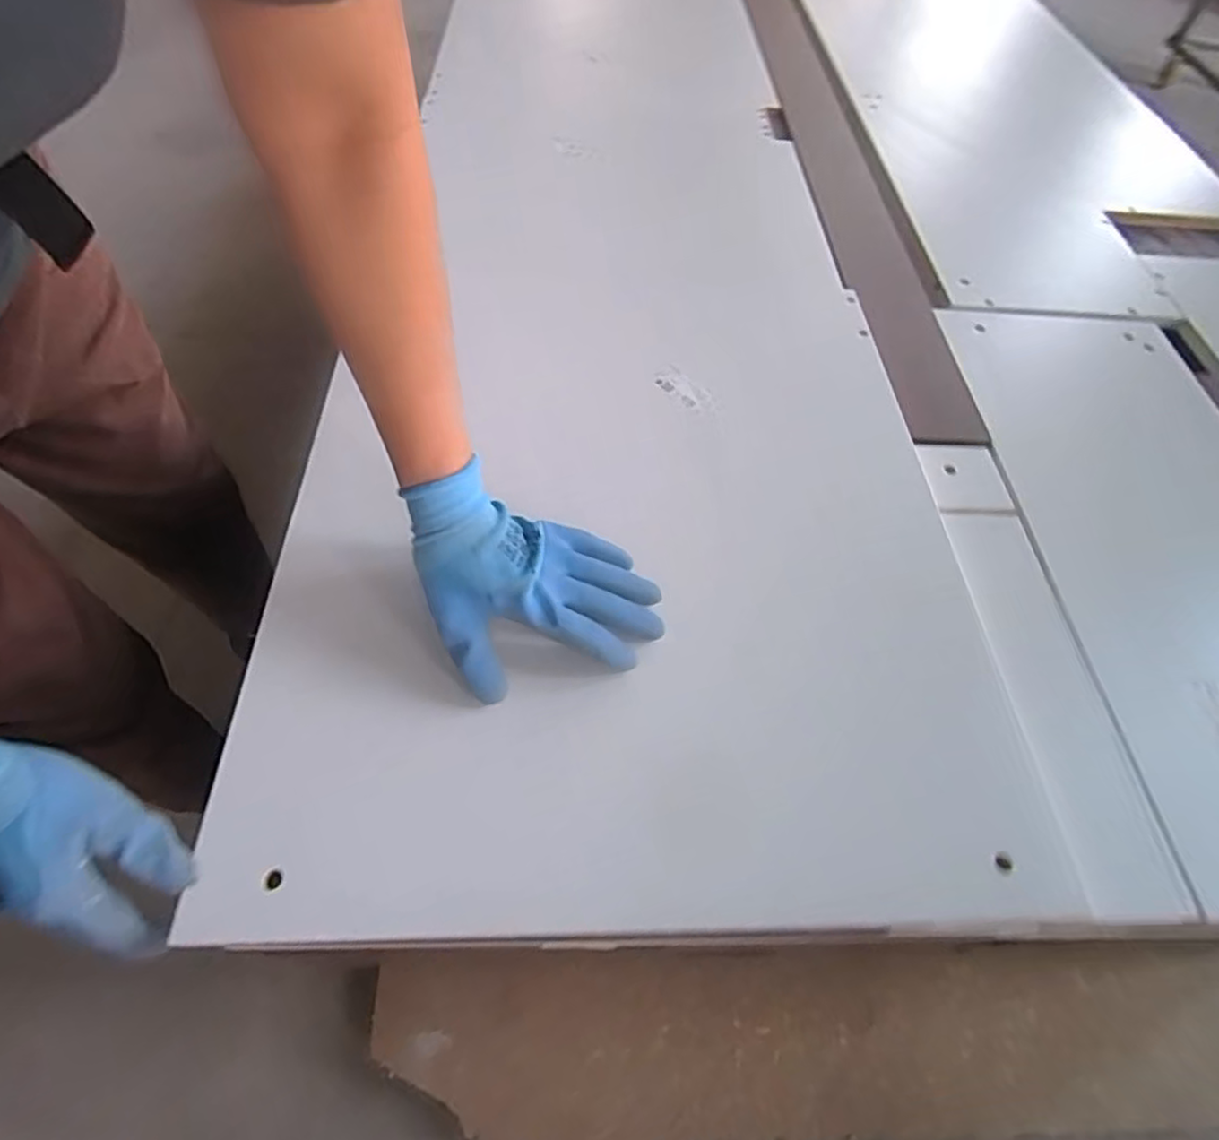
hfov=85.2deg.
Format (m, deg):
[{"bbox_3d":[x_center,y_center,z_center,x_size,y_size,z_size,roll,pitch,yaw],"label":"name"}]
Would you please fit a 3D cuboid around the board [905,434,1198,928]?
[{"bbox_3d":[0.342,0.050,0.550,0.097,0.016,0.419,10,53,-16],"label":"board"}]

